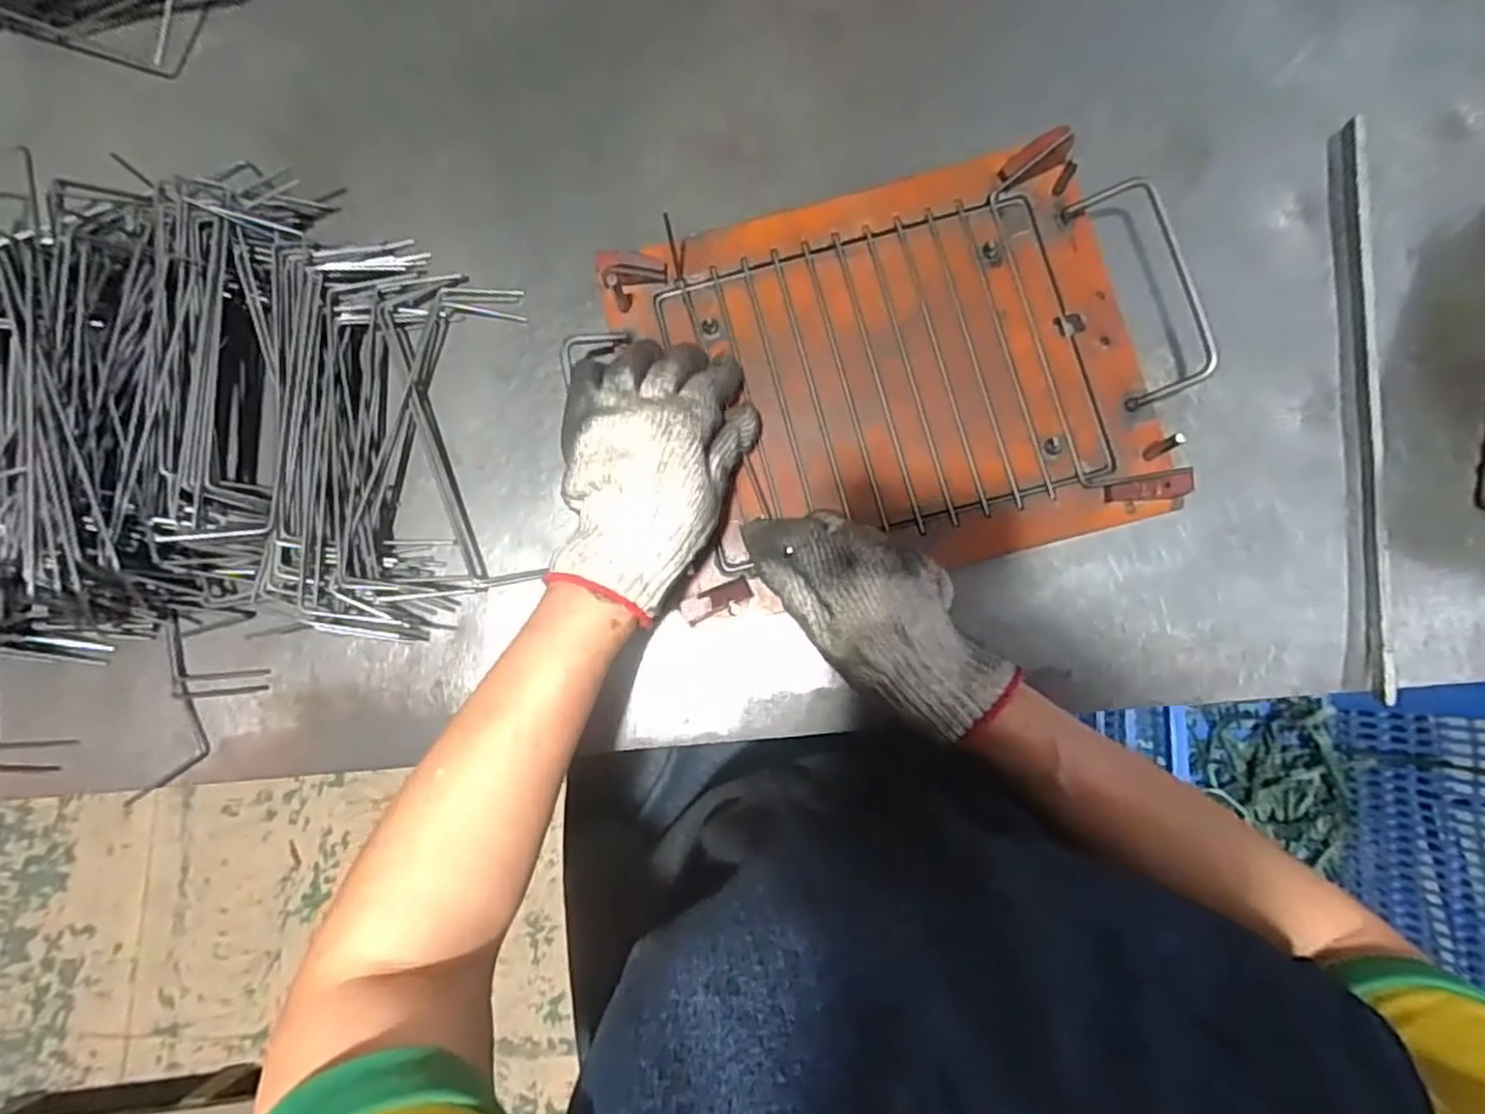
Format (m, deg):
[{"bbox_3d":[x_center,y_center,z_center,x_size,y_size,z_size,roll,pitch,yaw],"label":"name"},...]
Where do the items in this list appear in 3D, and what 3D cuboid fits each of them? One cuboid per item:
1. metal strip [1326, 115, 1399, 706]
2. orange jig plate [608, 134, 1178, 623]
[{"bbox_3d":[0.377,-0.096,0.433,0.015,0.011,0.359,1,83,3],"label":"metal strip"},{"bbox_3d":[0.085,-0.112,0.436,0.290,0.021,0.241,-14,82,1],"label":"orange jig plate"}]

